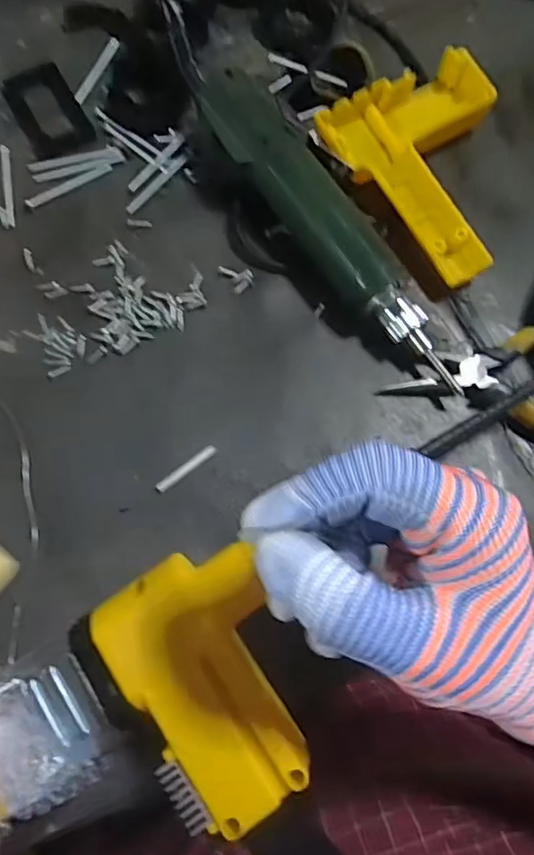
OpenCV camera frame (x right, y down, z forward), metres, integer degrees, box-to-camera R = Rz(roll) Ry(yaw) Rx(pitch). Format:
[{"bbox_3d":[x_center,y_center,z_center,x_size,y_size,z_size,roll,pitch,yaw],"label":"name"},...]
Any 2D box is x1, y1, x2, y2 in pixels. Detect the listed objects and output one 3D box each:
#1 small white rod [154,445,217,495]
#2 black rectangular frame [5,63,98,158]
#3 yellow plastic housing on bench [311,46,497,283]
[{"bbox_3d":[-0.047,0.024,0.320,0.041,0.004,0.007,-38,78,-13],"label":"small white rod"},{"bbox_3d":[-0.159,-0.230,0.395,0.045,0.004,0.082,-26,75,-10],"label":"black rectangular frame"},{"bbox_3d":[0.120,-0.179,0.372,0.113,0.033,0.153,-33,77,-11],"label":"yellow plastic housing on bench"}]

